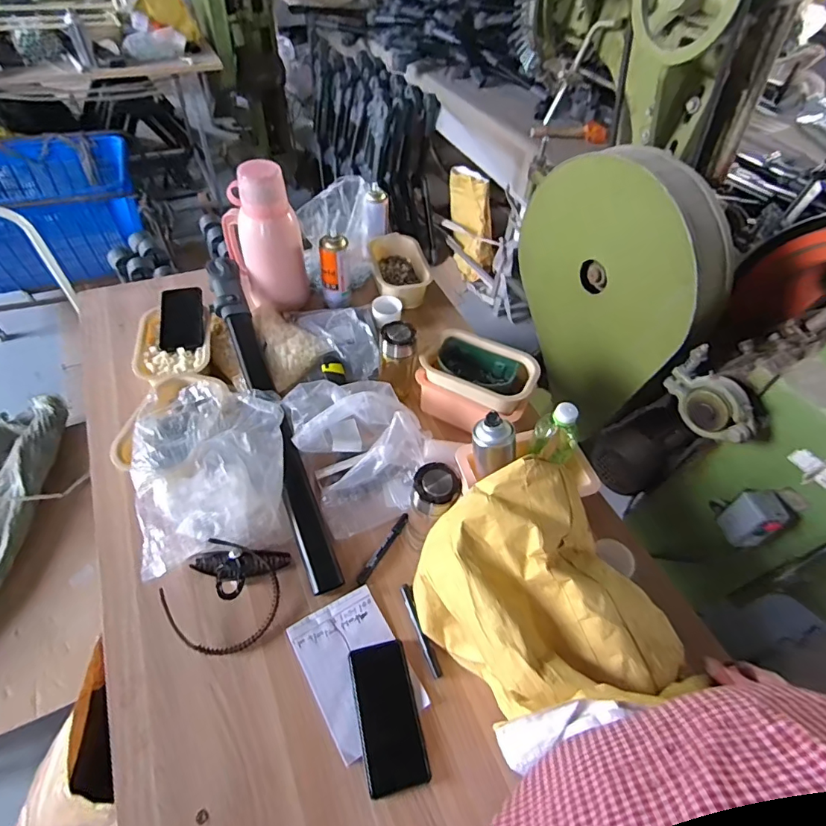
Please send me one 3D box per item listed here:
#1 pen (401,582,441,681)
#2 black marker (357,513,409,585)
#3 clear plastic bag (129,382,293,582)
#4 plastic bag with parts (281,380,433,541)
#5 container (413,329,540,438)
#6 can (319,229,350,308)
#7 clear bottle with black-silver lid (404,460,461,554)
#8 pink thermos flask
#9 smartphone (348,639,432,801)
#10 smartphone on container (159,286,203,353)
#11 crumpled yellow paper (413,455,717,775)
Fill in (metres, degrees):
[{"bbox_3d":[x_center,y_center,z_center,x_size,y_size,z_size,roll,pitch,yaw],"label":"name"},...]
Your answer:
[{"bbox_3d":[0.010,0.307,0.677,0.013,0.015,0.131,-15,55,-17],"label":"pen"},{"bbox_3d":[-0.047,0.211,0.745,0.015,0.017,0.126,29,55,17],"label":"black marker"},{"bbox_3d":[-0.319,0.084,0.766,0.220,0.099,0.305,-7,53,-12],"label":"clear plastic bag"},{"bbox_3d":[-0.089,0.043,0.811,0.207,0.110,0.259,-22,57,-21],"label":"plastic bag with parts"},{"bbox_3d":[0.116,-0.049,0.890,0.198,0.126,0.130,26,54,14],"label":"container"},{"bbox_3d":[-0.172,-0.313,1.048,0.059,0.153,0.057,3,52,-4],"label":"can"},{"bbox_3d":[0.026,0.145,0.705,0.065,0.181,0.064,8,51,1],"label":"clear bottle with black-silver lid"},{"bbox_3d":[-0.304,-0.362,0.986,0.177,0.274,0.116,-7,53,-11],"label":"pink thermos flask"},{"bbox_3d":[-0.033,0.391,0.618,0.077,0.007,0.165,-9,53,-13],"label":"smartphone"},{"bbox_3d":[-0.453,-0.187,0.928,0.080,0.010,0.164,-14,59,-5],"label":"smartphone on container"},{"bbox_3d":[0.153,0.250,0.596,0.239,0.234,0.288,-18,56,-19],"label":"crumpled yellow paper"}]

